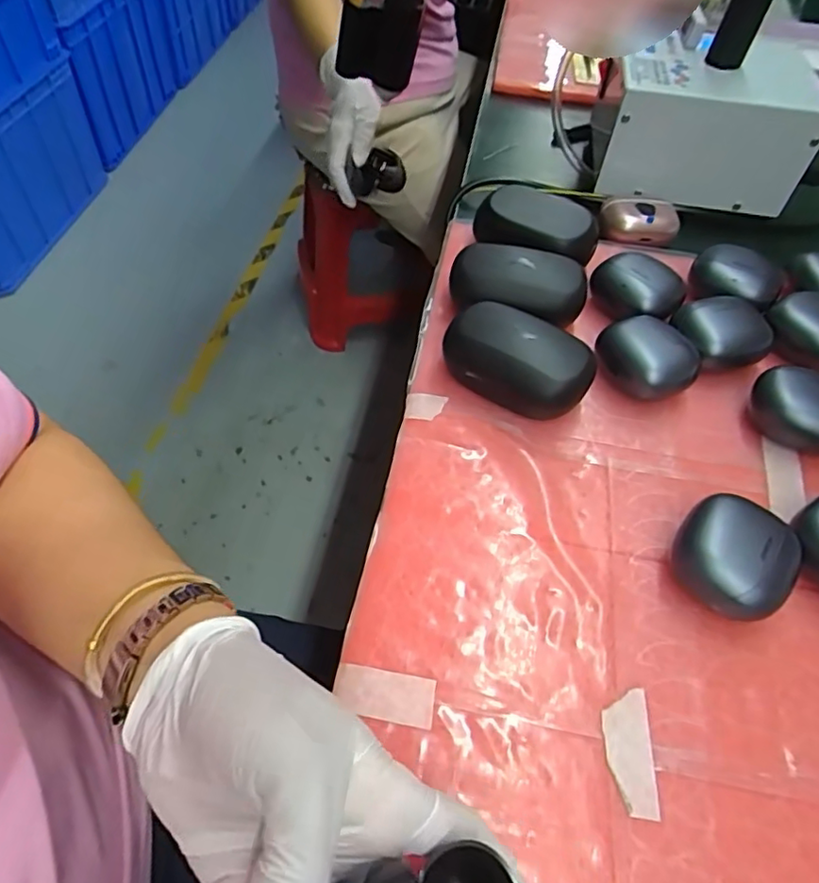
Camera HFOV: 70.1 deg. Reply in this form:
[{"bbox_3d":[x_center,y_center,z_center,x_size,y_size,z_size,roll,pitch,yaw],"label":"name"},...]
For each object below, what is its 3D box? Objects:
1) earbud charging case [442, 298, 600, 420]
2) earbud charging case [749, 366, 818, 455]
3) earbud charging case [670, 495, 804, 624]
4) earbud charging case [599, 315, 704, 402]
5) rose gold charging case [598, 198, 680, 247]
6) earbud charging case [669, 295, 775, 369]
[{"bbox_3d":[0.063,-0.046,0.343,0.084,0.038,0.052,27,56,17],"label":"earbud charging case"},{"bbox_3d":[0.230,-0.017,0.339,0.059,0.029,0.039,35,60,23],"label":"earbud charging case"},{"bbox_3d":[0.153,0.054,0.275,0.050,0.030,0.052,37,59,21],"label":"earbud charging case"},{"bbox_3d":[0.142,-0.048,0.351,0.055,0.031,0.040,37,59,21],"label":"earbud charging case"},{"bbox_3d":[0.178,-0.171,0.454,0.059,0.020,0.035,7,53,1],"label":"rose gold charging case"},{"bbox_3d":[0.199,-0.067,0.373,0.055,0.028,0.042,-4,54,-7],"label":"earbud charging case"}]

